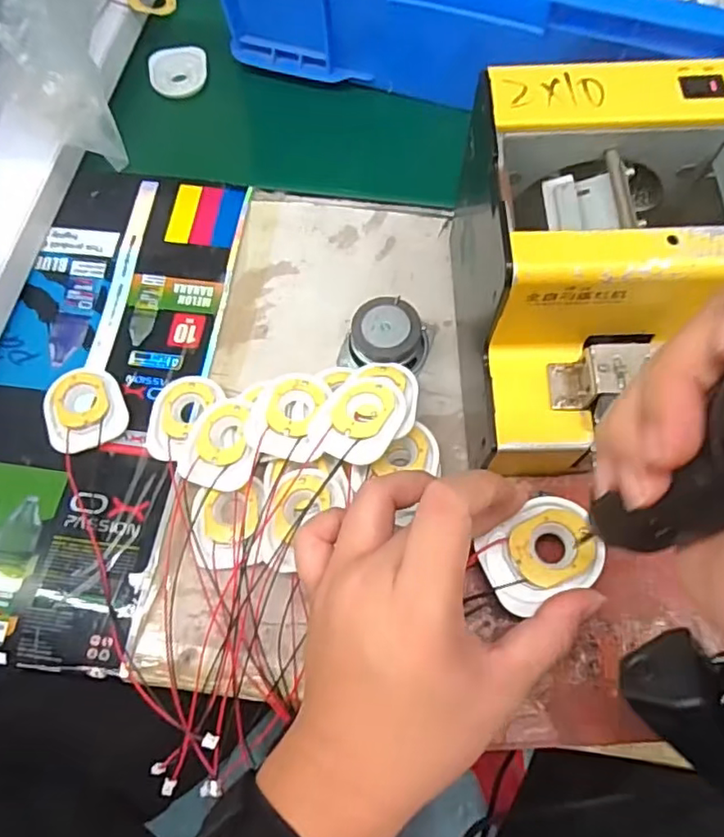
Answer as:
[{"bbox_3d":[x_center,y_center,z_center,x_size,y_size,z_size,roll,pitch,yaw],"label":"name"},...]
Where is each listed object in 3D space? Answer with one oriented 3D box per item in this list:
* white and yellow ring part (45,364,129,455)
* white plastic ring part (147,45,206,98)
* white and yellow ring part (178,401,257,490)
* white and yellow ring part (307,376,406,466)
[{"bbox_3d":[-0.182,-0.008,0.388,0.047,0.010,0.057,-24,69,-7],"label":"white and yellow ring part"},{"bbox_3d":[-0.160,-0.303,0.520,0.047,0.012,0.052,-9,68,-1],"label":"white plastic ring part"},{"bbox_3d":[-0.084,0.015,0.363,0.048,0.011,0.055,18,77,22],"label":"white and yellow ring part"},{"bbox_3d":[-0.002,-0.001,0.349,0.049,0.010,0.056,25,71,12],"label":"white and yellow ring part"}]

